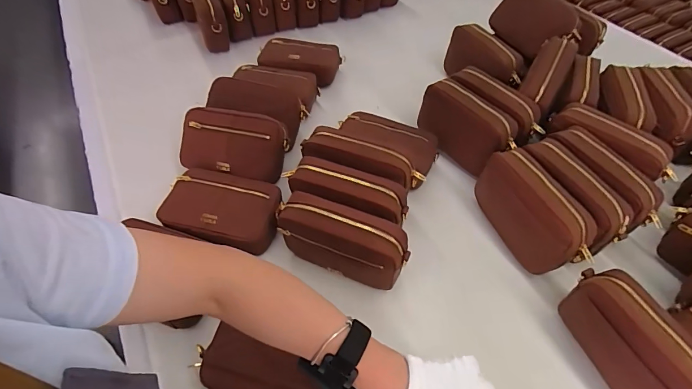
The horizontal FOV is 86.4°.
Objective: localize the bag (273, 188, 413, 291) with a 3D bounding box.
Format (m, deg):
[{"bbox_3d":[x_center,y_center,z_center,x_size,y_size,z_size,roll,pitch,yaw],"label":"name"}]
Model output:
[{"bbox_3d":[-0.008,0.073,0.558,0.199,0.110,0.066,18,54,14],"label":"bag"}]

